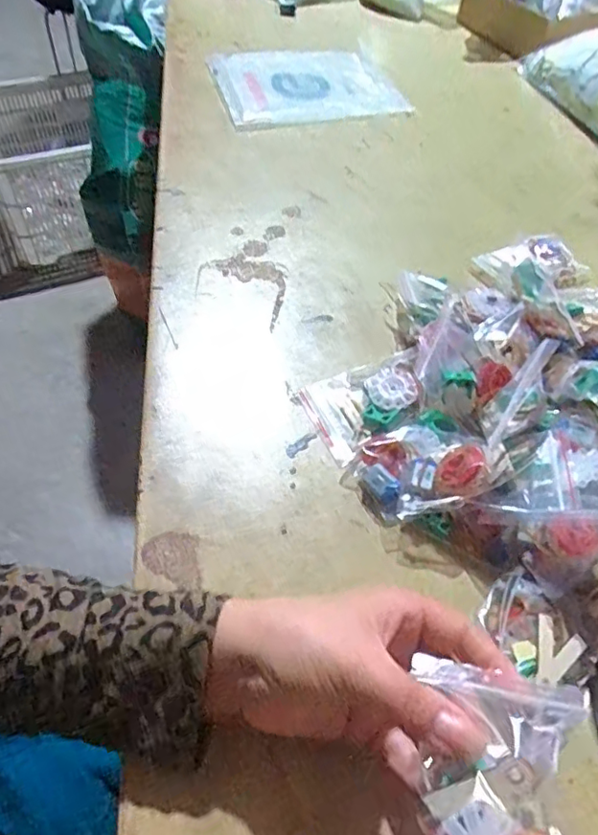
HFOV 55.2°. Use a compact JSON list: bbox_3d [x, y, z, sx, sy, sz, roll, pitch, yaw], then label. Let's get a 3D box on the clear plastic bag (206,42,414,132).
[{"bbox_3d":[0.010,-0.476,0.808,0.255,0.014,0.215,-13,56,-13],"label":"clear plastic bag"}]

